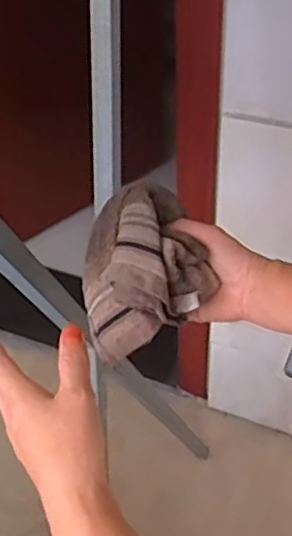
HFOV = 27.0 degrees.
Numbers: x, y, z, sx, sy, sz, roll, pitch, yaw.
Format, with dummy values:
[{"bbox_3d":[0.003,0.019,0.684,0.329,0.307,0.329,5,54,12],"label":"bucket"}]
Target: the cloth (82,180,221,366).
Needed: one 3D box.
[{"bbox_3d":[-0.003,0.003,0.570,0.114,0.117,0.112,-10,46,-7],"label":"cloth"}]

